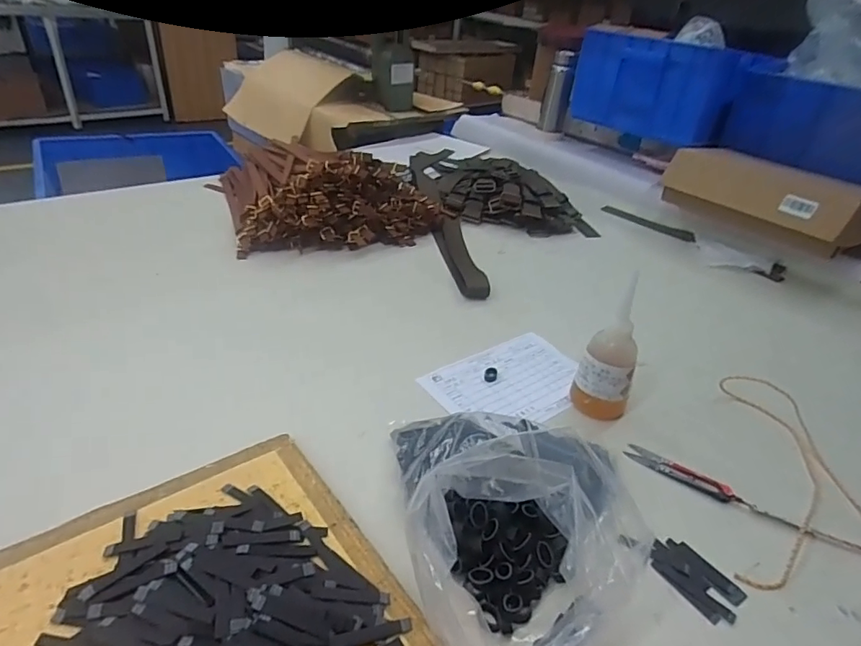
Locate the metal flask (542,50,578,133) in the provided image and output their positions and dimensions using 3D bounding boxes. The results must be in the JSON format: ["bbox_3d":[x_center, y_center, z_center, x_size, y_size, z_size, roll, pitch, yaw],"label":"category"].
[{"bbox_3d":[0.351,-0.631,1.410,0.066,0.194,0.056,11,34,6],"label":"metal flask"}]

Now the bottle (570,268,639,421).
[{"bbox_3d":[0.207,0.036,0.577,0.060,0.155,0.055,23,37,22],"label":"bottle"}]

